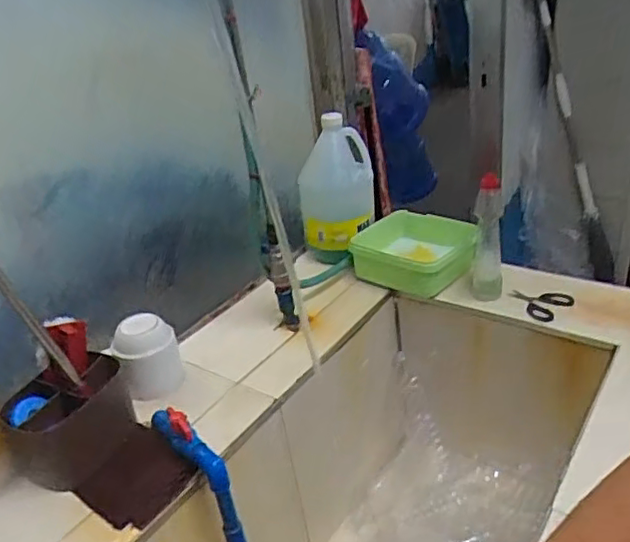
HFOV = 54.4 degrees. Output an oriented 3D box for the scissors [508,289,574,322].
[{"bbox_3d":[0.401,0.055,1.058,0.093,0.011,0.089,-12,29,-9],"label":"scissors"}]

